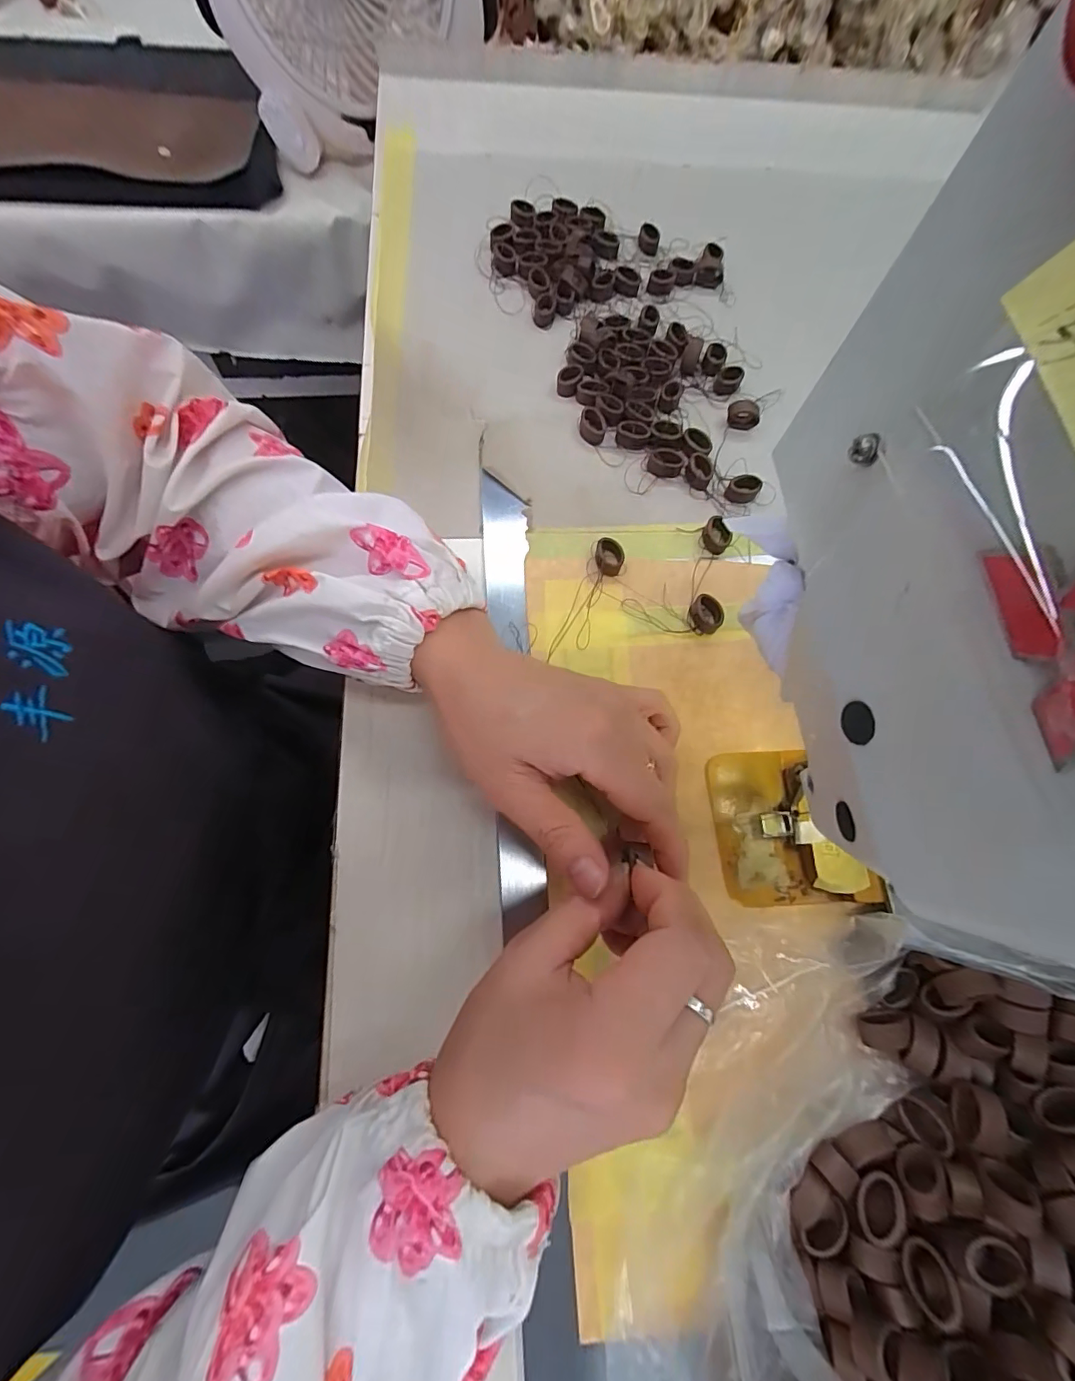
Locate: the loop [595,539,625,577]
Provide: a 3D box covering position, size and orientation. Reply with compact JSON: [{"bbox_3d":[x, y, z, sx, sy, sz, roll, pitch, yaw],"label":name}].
[{"bbox_3d":[0.042,-0.077,0.288,0.015,0.006,0.022,3,72,-2],"label":"loop"}]

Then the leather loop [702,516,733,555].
[{"bbox_3d":[0.107,-0.093,0.296,0.015,0.010,0.021,16,72,4],"label":"leather loop"}]

